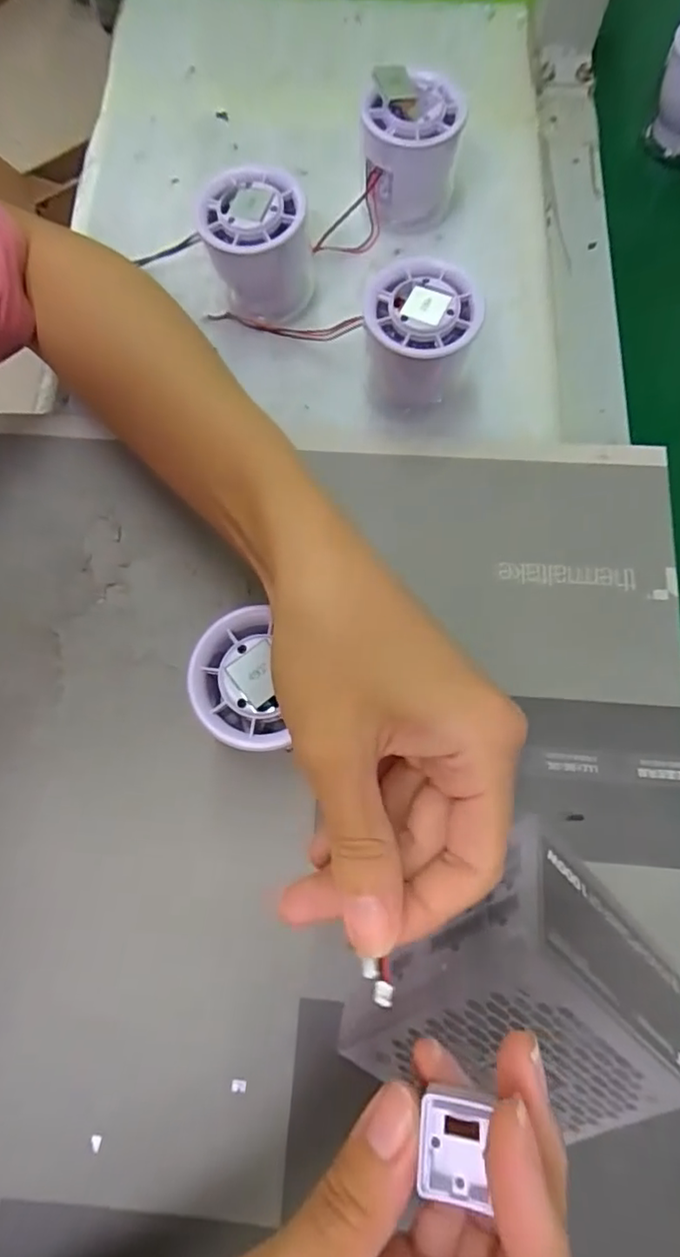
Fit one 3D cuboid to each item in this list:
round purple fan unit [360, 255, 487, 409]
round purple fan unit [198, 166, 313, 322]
[{"bbox_3d":[0.040,-0.146,0.305,0.054,0.059,0.051,0,74,0],"label":"round purple fan unit"},{"bbox_3d":[-0.045,-0.207,0.327,0.058,0.060,0.051,-6,74,-2],"label":"round purple fan unit"}]

